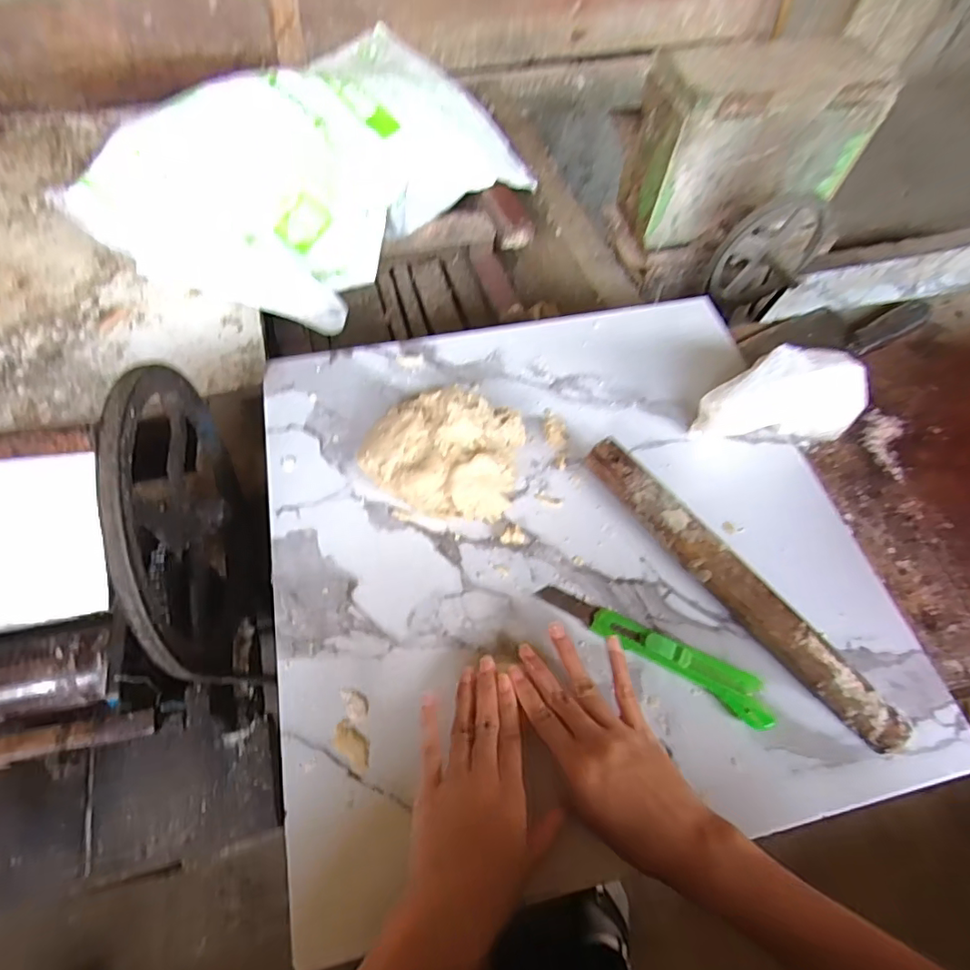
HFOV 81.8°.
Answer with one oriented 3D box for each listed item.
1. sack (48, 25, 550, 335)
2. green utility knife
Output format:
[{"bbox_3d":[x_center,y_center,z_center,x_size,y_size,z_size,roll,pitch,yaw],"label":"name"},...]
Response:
[{"bbox_3d":[-0.253,-0.525,0.919,0.390,0.191,0.677,37,66,16],"label":"sack"},{"bbox_3d":[0.132,0.123,0.435,0.185,0.016,0.032,31,62,12],"label":"green utility knife"}]

